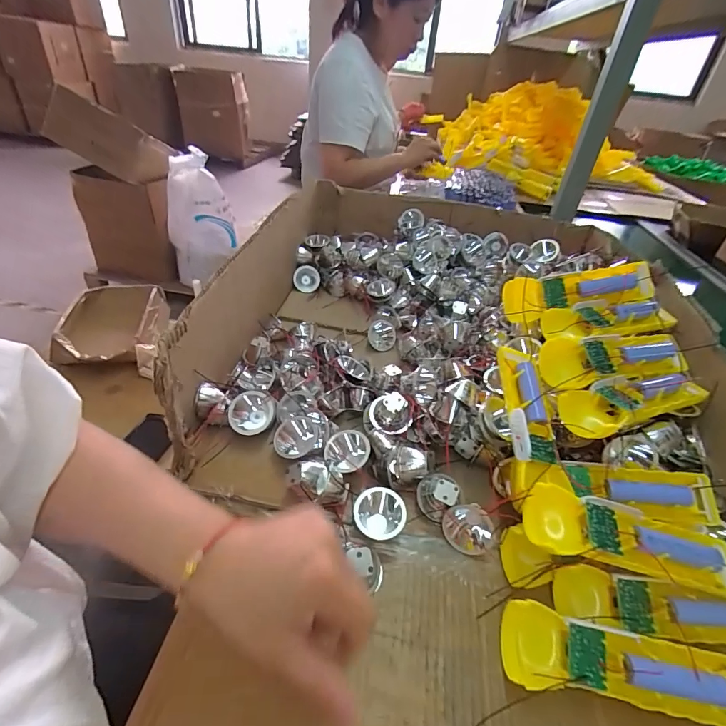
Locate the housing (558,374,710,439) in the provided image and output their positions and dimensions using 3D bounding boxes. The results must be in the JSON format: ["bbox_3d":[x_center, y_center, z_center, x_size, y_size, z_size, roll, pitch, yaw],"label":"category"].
[{"bbox_3d":[0.255,0.038,0.373,0.145,0.033,0.053,-8,39,-17],"label":"housing"}]

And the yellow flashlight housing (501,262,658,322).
[{"bbox_3d":[0.243,-0.077,0.445,0.163,0.047,0.048,-9,40,10],"label":"yellow flashlight housing"}]

